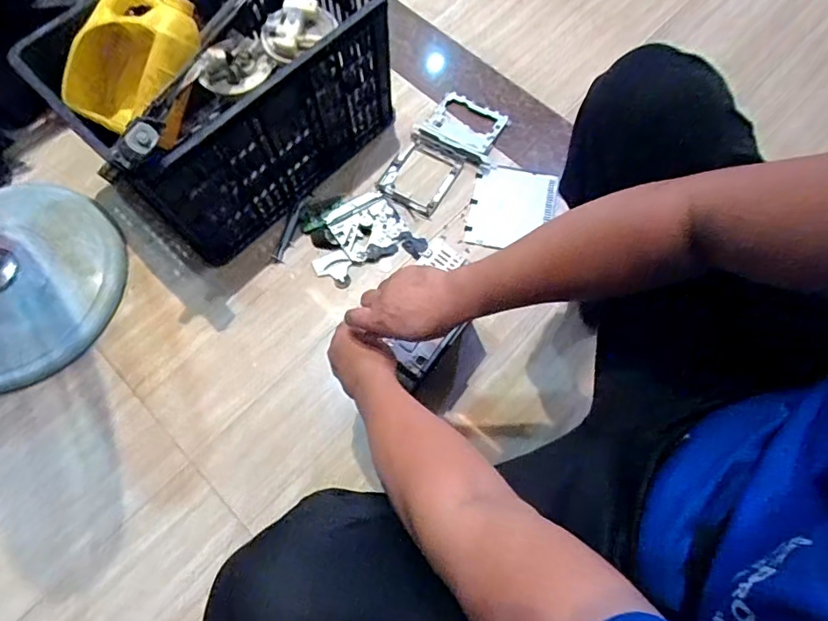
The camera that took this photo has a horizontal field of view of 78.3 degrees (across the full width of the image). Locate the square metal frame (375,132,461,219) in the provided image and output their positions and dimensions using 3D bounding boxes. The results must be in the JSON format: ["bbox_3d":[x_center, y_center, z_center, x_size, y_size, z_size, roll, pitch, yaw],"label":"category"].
[{"bbox_3d":[0.013,-0.271,1.002,0.121,0.016,0.154,29,73,12],"label":"square metal frame"}]

